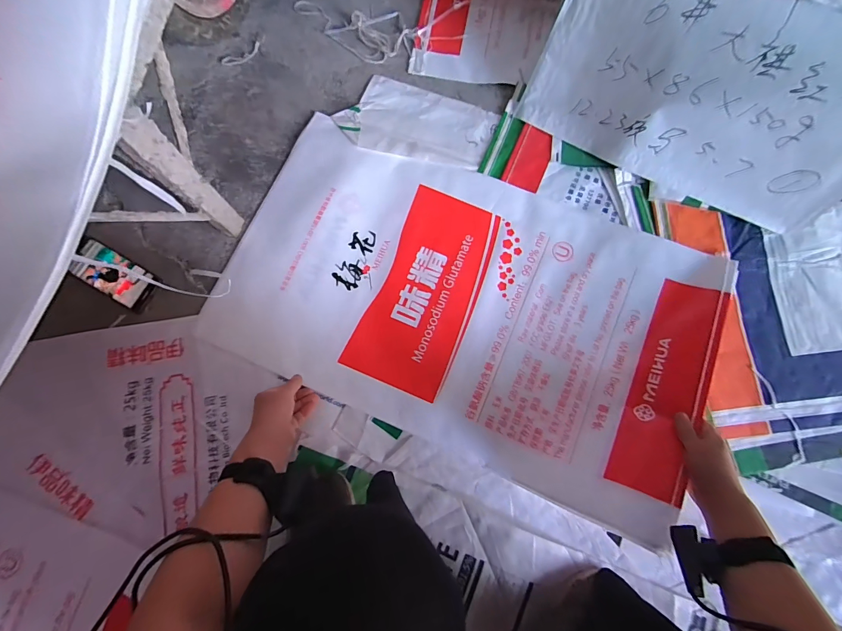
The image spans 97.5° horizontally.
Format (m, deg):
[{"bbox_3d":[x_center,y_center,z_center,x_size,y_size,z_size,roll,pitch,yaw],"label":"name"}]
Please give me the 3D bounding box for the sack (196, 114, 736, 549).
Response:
[{"bbox_3d":[0.075,-0.031,0.654,0.832,0.096,0.501,23,80,6],"label":"sack"}]

